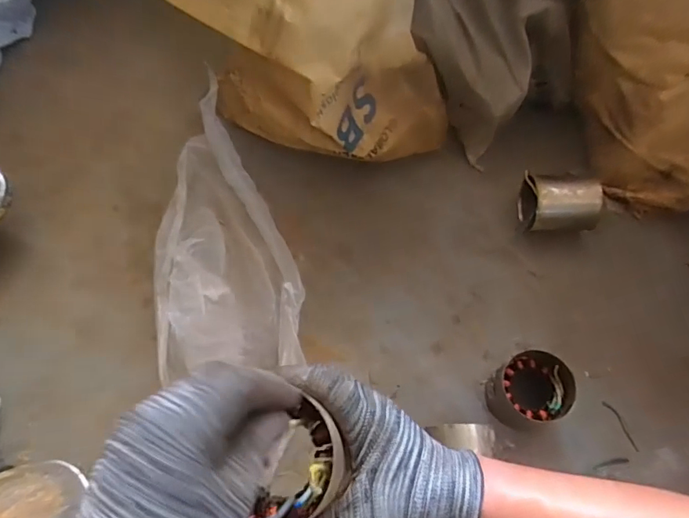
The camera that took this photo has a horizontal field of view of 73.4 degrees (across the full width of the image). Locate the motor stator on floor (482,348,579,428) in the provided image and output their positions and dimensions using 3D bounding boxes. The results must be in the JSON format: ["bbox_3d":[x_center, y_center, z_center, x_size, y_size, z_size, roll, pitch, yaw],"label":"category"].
[{"bbox_3d":[0.255,0.184,0.648,0.095,0.088,0.094,-15,67,-4],"label":"motor stator on floor"}]

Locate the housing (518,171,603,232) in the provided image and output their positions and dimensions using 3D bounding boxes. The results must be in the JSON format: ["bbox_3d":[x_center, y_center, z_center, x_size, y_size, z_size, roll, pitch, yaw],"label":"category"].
[{"bbox_3d":[0.356,-0.091,0.766,0.108,0.080,0.092,0,67,3],"label":"housing"}]

